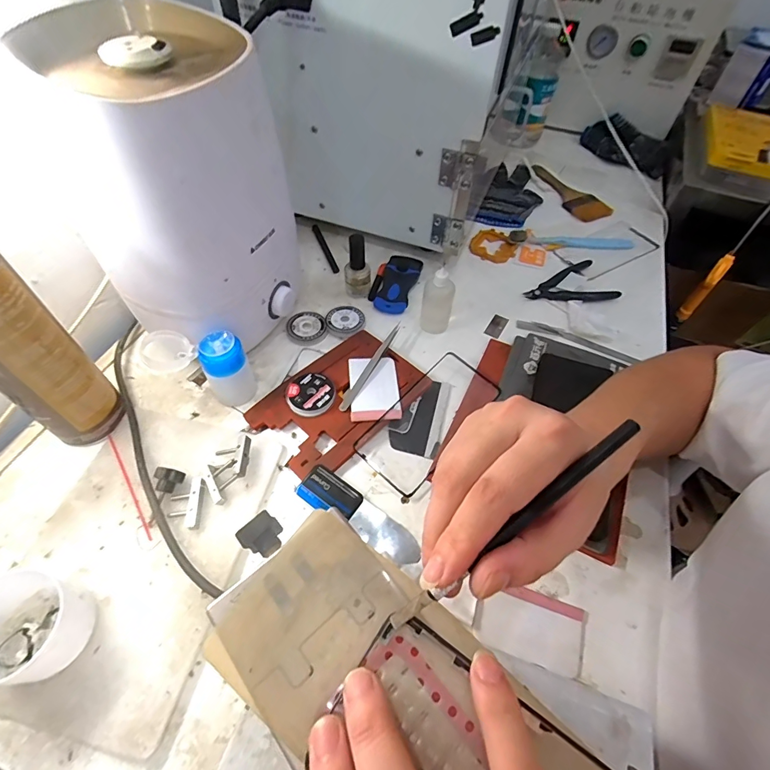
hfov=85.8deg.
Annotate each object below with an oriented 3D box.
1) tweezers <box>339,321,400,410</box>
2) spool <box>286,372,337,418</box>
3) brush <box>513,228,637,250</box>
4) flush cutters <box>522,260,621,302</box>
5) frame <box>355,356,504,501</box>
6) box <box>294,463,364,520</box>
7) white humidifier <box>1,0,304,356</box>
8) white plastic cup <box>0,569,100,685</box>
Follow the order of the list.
[{"bbox_3d":[-0.014,-0.023,0.452,0.009,0.006,0.132,22,56,14],"label":"tweezers"},{"bbox_3d":[-0.076,0.010,0.424,0.049,0.009,0.047,1,53,-1],"label":"spool"},{"bbox_3d":[0.272,-0.212,0.601,0.181,0.014,0.025,4,53,1],"label":"brush"},{"bbox_3d":[0.250,-0.125,0.537,0.113,0.013,0.072,-28,59,-21],"label":"flush cutters"},{"bbox_3d":[0.046,0.029,0.416,0.075,0.009,0.160,36,60,22],"label":"frame"},{"bbox_3d":[-0.050,0.096,0.372,0.054,0.007,0.035,31,58,19],"label":"box"},{"bbox_3d":[-0.170,-0.166,0.387,0.154,0.255,0.169,-4,53,-5],"label":"white humidifier"},{"bbox_3d":[-0.250,0.168,0.286,0.076,0.050,0.062,17,55,11],"label":"white plastic cup"}]

